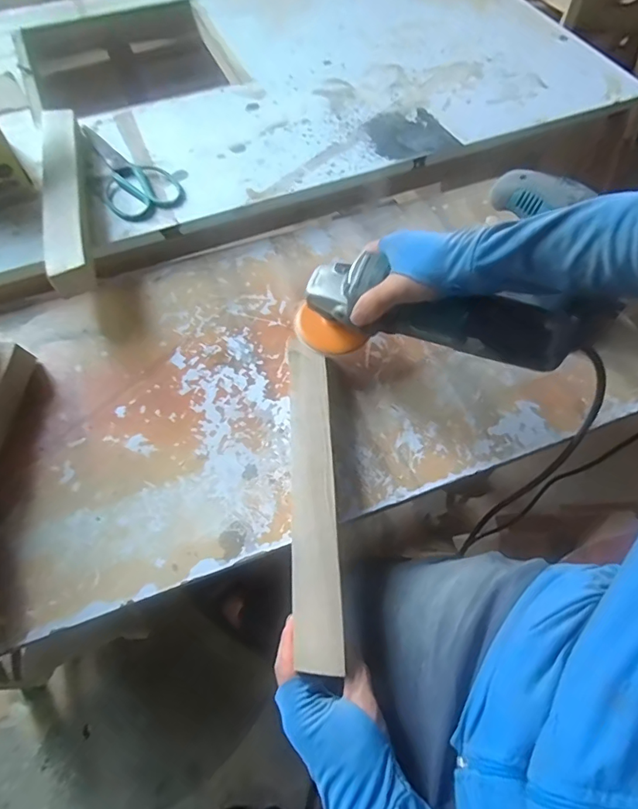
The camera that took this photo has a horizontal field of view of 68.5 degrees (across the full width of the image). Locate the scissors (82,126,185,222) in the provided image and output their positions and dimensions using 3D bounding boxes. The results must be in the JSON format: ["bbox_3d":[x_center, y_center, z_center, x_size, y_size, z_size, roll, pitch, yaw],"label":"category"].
[{"bbox_3d":[-0.279,-0.354,0.699,0.104,0.007,0.222,-23,65,-14],"label":"scissors"}]

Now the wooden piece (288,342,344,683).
[{"bbox_3d":[-0.007,0.079,0.477,0.044,0.019,0.335,-2,62,-3],"label":"wooden piece"}]

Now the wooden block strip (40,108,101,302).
[{"bbox_3d":[-0.348,-0.288,0.645,0.052,0.041,0.348,-16,62,-6],"label":"wooden block strip"}]

